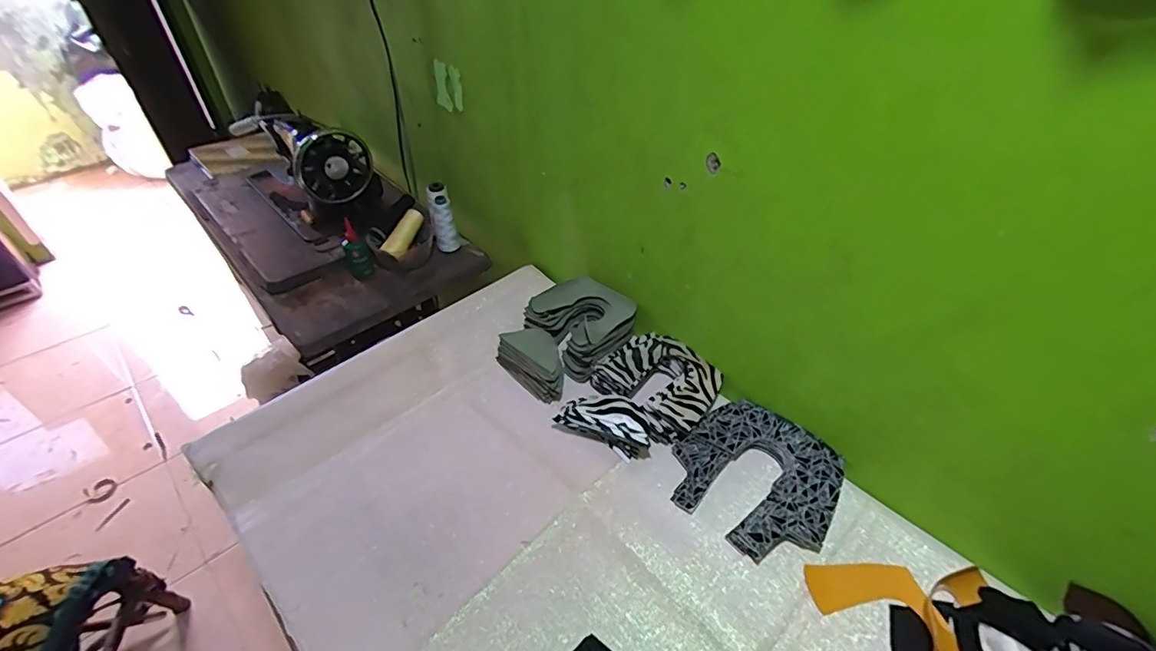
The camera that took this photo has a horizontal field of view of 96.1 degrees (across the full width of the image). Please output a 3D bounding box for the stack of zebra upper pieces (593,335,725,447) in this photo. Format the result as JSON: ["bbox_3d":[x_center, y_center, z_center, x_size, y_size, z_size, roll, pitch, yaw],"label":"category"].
[{"bbox_3d":[0.123,0.080,0.766,0.136,0.043,0.165,-32,52,-31],"label":"stack of zebra upper pieces"}]

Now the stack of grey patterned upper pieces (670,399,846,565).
[{"bbox_3d":[0.226,0.190,0.660,0.186,0.031,0.190,-31,52,-30],"label":"stack of grey patterned upper pieces"}]

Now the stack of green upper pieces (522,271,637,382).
[{"bbox_3d":[0.009,-0.006,0.847,0.148,0.056,0.162,-33,53,-31],"label":"stack of green upper pieces"}]

